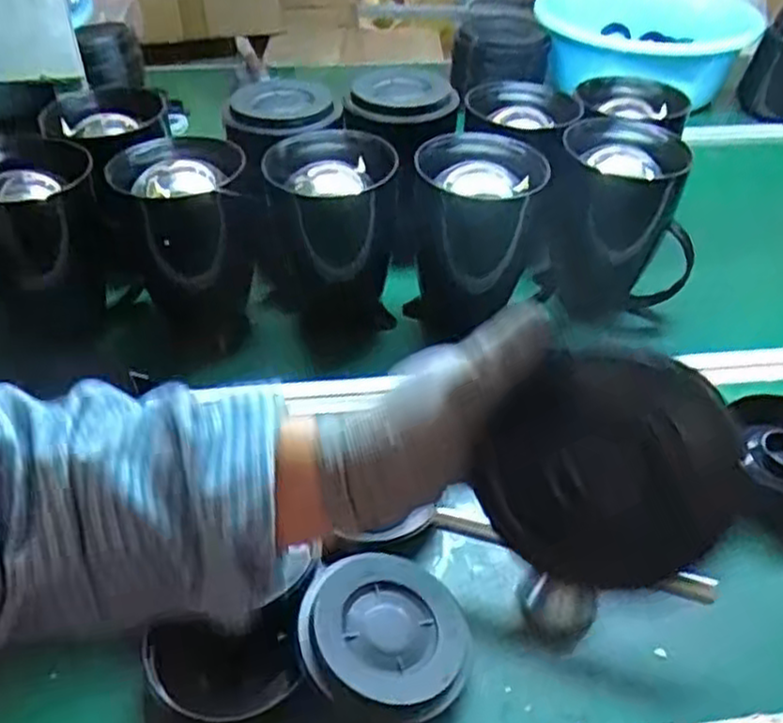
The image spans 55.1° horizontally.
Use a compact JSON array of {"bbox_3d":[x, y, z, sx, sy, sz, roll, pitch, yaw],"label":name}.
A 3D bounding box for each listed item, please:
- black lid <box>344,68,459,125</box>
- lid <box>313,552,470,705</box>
[{"bbox_3d":[0.015,-0.291,0.835,0.124,0.031,0.111,-9,42,-12],"label":"black lid"},{"bbox_3d":[0.001,0.181,0.526,0.106,0.010,0.115,14,35,-10],"label":"lid"}]

